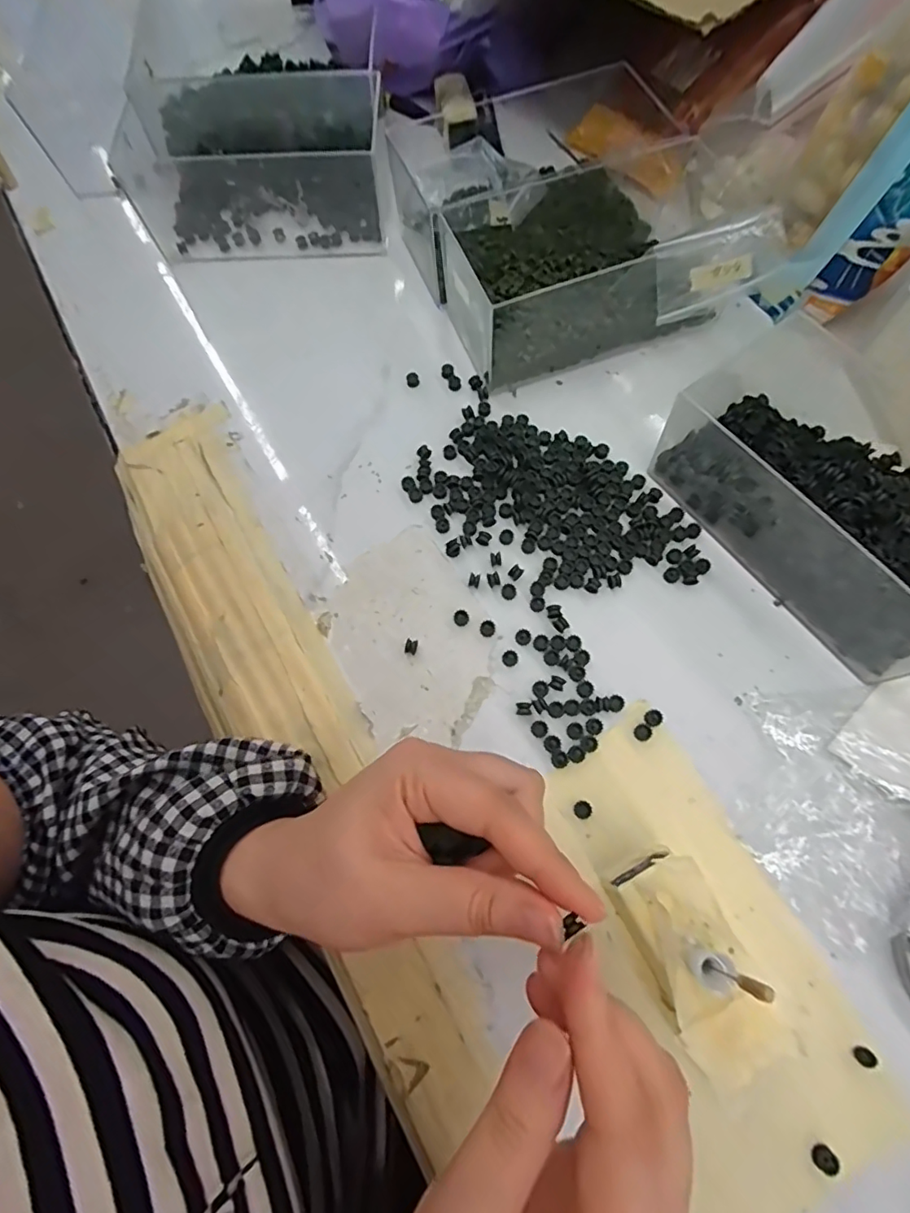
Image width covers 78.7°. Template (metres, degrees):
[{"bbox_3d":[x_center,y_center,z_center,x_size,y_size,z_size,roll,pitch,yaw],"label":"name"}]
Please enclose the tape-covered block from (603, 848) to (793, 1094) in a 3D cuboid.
[{"bbox_3d":[0.099,0.149,0.238,0.040,0.046,0.083,-29,72,-8],"label":"tape-covered block"}]

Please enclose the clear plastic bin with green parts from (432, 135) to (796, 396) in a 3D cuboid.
[{"bbox_3d":[0.092,-0.257,0.374,0.208,0.063,0.174,-15,70,-3],"label":"clear plastic bin with green parts"}]

